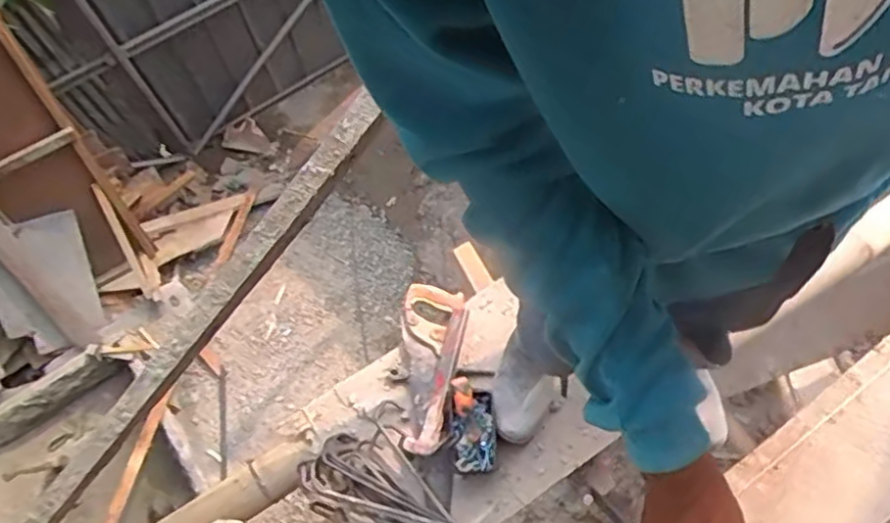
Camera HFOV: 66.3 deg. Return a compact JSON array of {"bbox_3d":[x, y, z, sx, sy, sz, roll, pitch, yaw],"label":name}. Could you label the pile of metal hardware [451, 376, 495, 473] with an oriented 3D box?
[{"bbox_3d":[0.050,0.295,1.231,0.079,0.038,0.170,-7,82,-1],"label":"pile of metal hardware"}]

